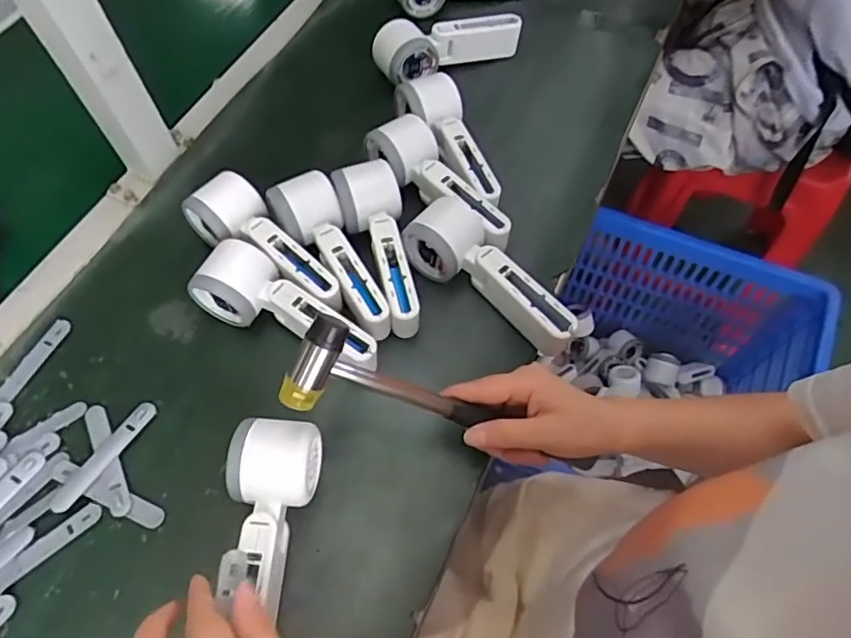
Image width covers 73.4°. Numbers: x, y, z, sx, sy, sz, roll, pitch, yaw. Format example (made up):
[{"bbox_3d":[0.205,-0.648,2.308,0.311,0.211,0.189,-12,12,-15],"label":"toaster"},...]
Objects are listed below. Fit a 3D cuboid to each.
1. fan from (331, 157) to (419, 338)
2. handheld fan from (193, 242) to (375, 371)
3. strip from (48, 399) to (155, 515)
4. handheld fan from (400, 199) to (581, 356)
[{"bbox_3d":[-0.039,-0.062,0.499,0.058,0.048,0.167,-12,61,-6],"label":"fan"},{"bbox_3d":[-0.106,-0.009,0.468,0.162,0.060,0.053,22,63,10],"label":"handheld fan"},{"bbox_3d":[-0.245,0.103,0.437,0.019,0.006,0.095,31,65,14],"label":"strip"},{"bbox_3d":[0.058,-0.041,0.481,0.163,0.048,0.063,38,67,17],"label":"handheld fan"}]

